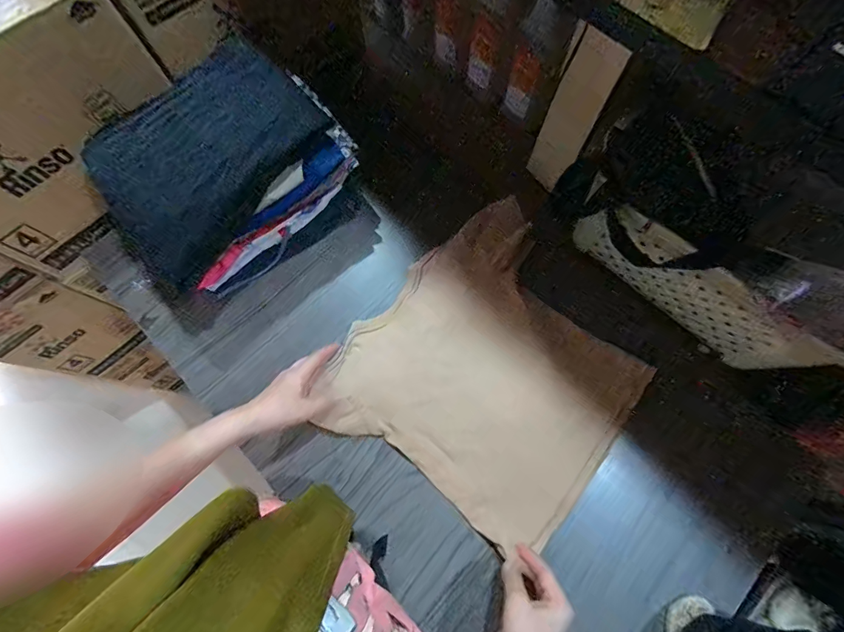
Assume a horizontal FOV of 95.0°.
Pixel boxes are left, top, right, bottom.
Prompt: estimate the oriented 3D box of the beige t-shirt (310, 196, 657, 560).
[{"bbox_3d":[0.115,0.077,0.599,0.396,0.024,0.424,39,79,12],"label":"beige t-shirt"}]

